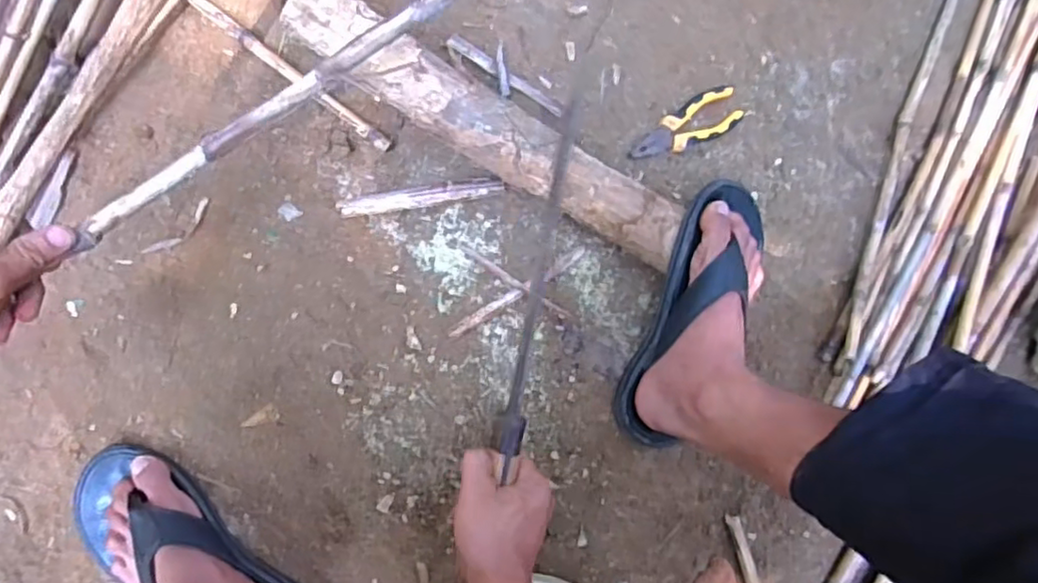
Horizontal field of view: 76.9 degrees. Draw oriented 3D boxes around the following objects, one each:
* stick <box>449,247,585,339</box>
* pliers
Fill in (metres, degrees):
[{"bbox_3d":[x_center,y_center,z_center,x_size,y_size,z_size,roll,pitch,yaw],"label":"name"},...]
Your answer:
[{"bbox_3d":[-0.002,0.001,0.698,0.166,0.010,0.014,-32,92,-7],"label":"stick"},{"bbox_3d":[0.187,-0.184,0.735,0.154,0.023,0.050,-30,91,-21],"label":"pliers"}]

